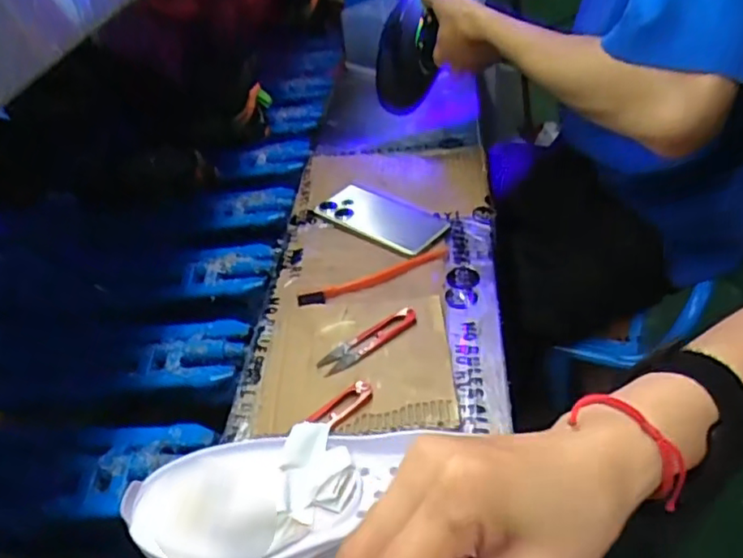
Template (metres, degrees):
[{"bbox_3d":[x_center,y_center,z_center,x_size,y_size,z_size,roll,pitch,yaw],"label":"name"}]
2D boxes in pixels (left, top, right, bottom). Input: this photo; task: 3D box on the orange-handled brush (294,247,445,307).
[{"bbox_3d":[0.006,-0.002,0.652,0.171,0.010,0.023,-22,42,-14],"label":"orange-handled brush"}]

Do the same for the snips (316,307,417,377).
[{"bbox_3d":[-0.003,0.055,0.572,0.101,0.012,0.027,-28,44,-24],"label":"snips"}]

